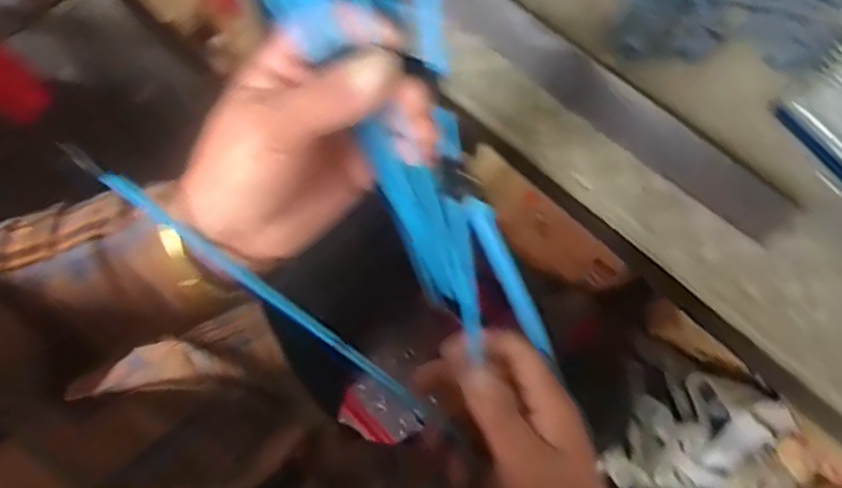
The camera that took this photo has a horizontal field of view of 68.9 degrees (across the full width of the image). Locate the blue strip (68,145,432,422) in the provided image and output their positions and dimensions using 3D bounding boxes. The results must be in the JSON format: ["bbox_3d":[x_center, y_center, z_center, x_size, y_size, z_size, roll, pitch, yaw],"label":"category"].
[{"bbox_3d":[-0.068,0.026,0.286,0.204,0.009,0.007,41,73,-23],"label":"blue strip"}]

